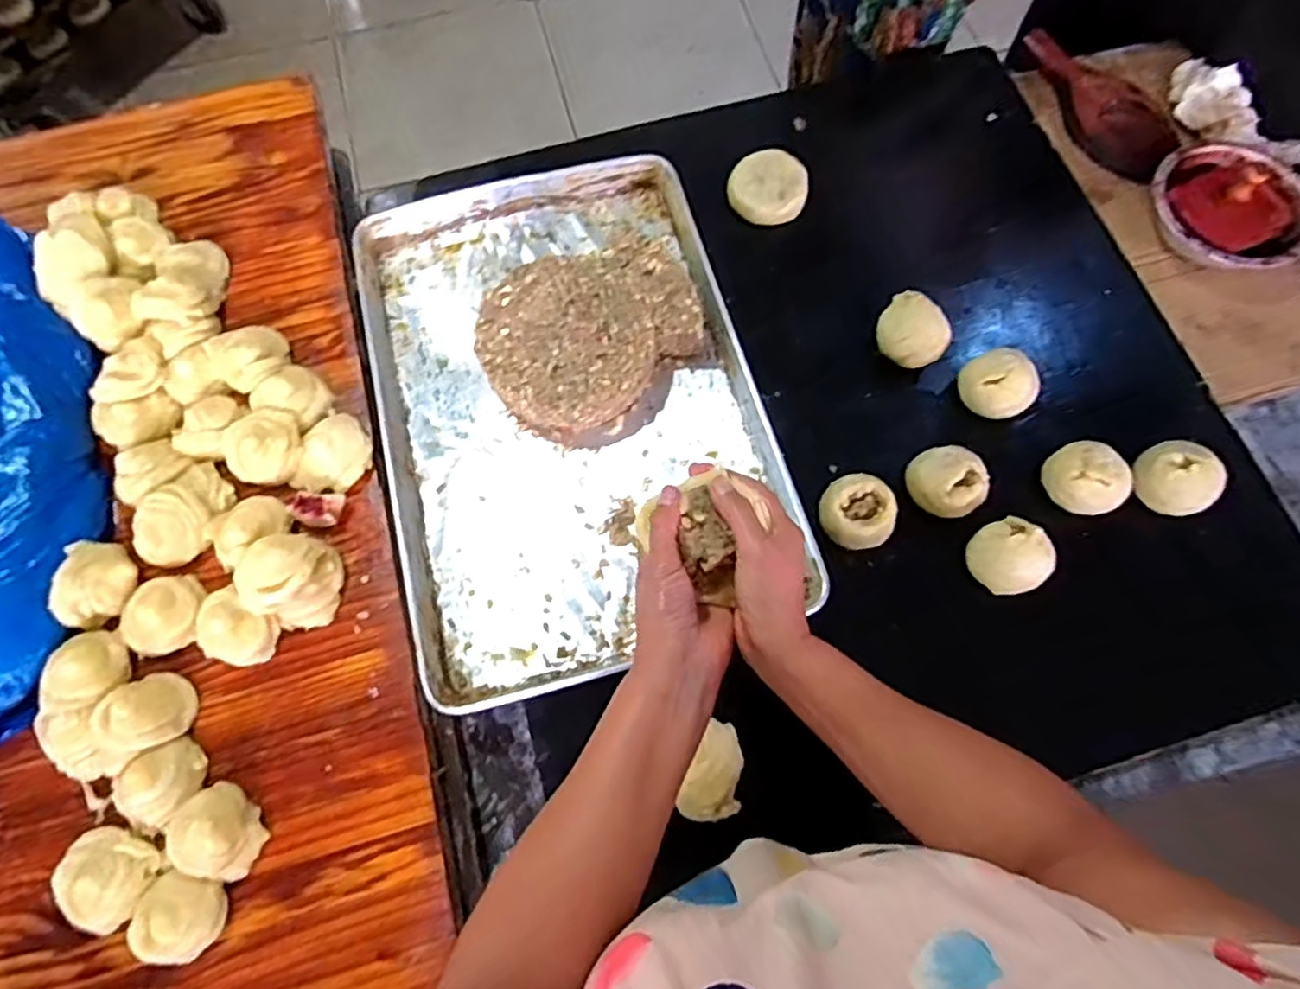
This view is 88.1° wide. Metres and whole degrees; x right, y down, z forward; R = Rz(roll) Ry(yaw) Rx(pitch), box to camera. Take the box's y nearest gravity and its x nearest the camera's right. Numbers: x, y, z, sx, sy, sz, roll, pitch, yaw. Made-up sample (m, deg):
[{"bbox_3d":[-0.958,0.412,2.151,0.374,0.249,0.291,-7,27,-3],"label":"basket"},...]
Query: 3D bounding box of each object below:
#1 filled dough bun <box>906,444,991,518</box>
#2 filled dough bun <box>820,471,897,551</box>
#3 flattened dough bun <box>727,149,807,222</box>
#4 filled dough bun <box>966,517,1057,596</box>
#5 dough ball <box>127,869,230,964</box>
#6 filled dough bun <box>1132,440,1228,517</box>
[{"bbox_3d":[0.316,-0.013,0.716,0.067,0.059,0.078,-18,71,-4],"label":"filled dough bun"},{"bbox_3d":[0.216,0.021,0.711,0.072,0.063,0.080,-37,74,-10],"label":"filled dough bun"},{"bbox_3d":[0.151,-0.393,0.858,0.097,0.024,0.092,-1,71,2],"label":"flattened dough bun"},{"bbox_3d":[0.368,0.063,0.688,0.061,0.061,0.074,-28,72,-7],"label":"filled dough bun"},{"bbox_3d":[-0.408,0.366,0.583,0.071,0.036,0.067,-1,71,2],"label":"dough ball"},{"bbox_3d":[0.561,-0.016,0.711,0.079,0.061,0.072,-1,71,2],"label":"filled dough bun"}]

